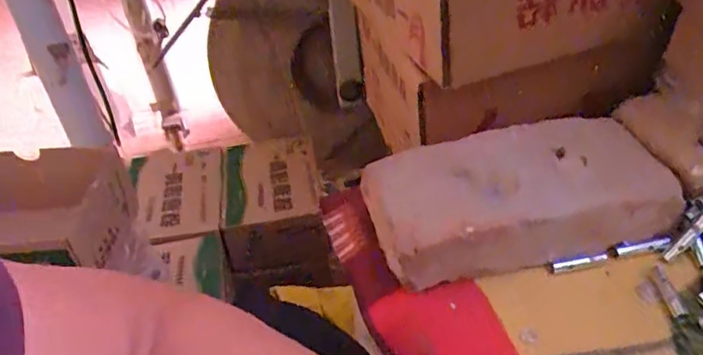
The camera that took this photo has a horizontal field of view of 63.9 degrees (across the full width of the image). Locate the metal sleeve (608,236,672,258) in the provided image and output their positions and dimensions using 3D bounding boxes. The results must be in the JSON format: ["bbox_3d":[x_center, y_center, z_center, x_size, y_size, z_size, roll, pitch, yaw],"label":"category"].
[{"bbox_3d":[0.225,0.054,0.437,0.052,0.007,0.011,-12,39,-6],"label":"metal sleeve"}]

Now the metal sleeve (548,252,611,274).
[{"bbox_3d":[0.175,0.064,0.430,0.049,0.009,0.007,-12,39,-6],"label":"metal sleeve"}]

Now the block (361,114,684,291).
[{"bbox_3d":[0.130,0.016,0.457,0.225,0.054,0.115,-14,40,-8],"label":"block"}]

